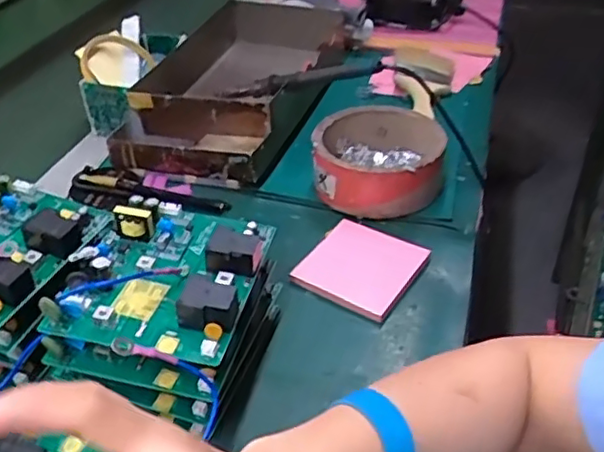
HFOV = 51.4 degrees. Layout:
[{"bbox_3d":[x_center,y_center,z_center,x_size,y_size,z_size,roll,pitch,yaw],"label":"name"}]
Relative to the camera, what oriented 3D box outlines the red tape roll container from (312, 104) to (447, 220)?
[{"bbox_3d":[0.073,-0.064,0.599,0.118,0.057,0.114,1,38,6],"label":"red tape roll container"}]

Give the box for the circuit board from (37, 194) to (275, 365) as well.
[{"bbox_3d":[-0.086,0.028,0.403,0.106,0.031,0.143,7,39,14],"label":"circuit board"}]

